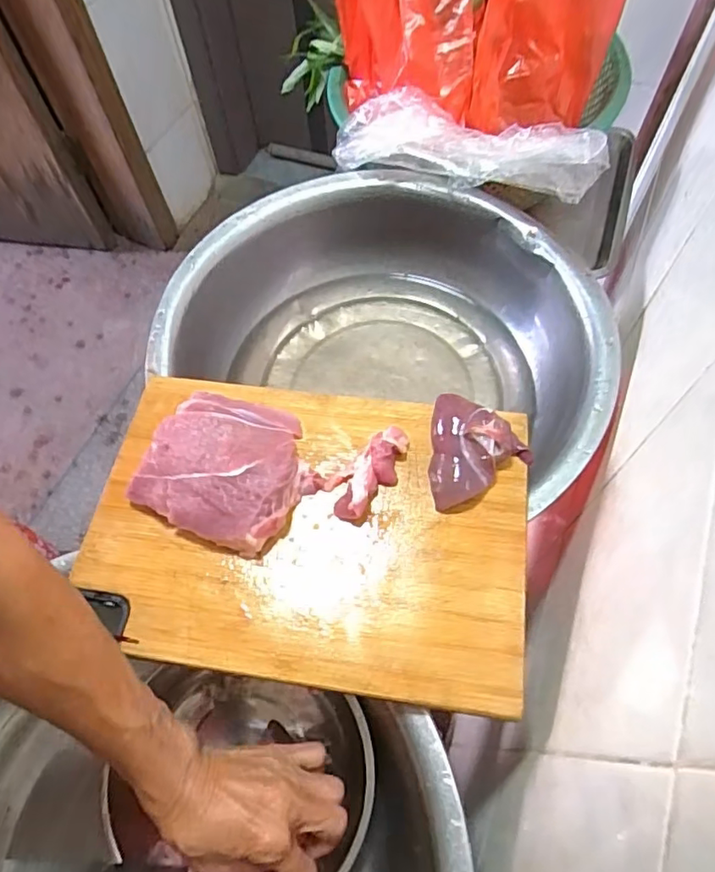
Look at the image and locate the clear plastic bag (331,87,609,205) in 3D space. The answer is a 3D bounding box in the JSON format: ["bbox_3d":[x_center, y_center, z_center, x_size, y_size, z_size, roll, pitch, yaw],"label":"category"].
[{"bbox_3d":[0.116,-0.315,0.613,0.287,0.068,0.116,20,65,13],"label":"clear plastic bag"}]

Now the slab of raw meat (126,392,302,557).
[{"bbox_3d":[-0.101,0.018,0.428,0.114,0.038,0.113,17,64,12],"label":"slab of raw meat"}]

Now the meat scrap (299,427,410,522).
[{"bbox_3d":[0.002,0.032,0.429,0.088,0.018,0.054,-18,63,-6],"label":"meat scrap"}]

